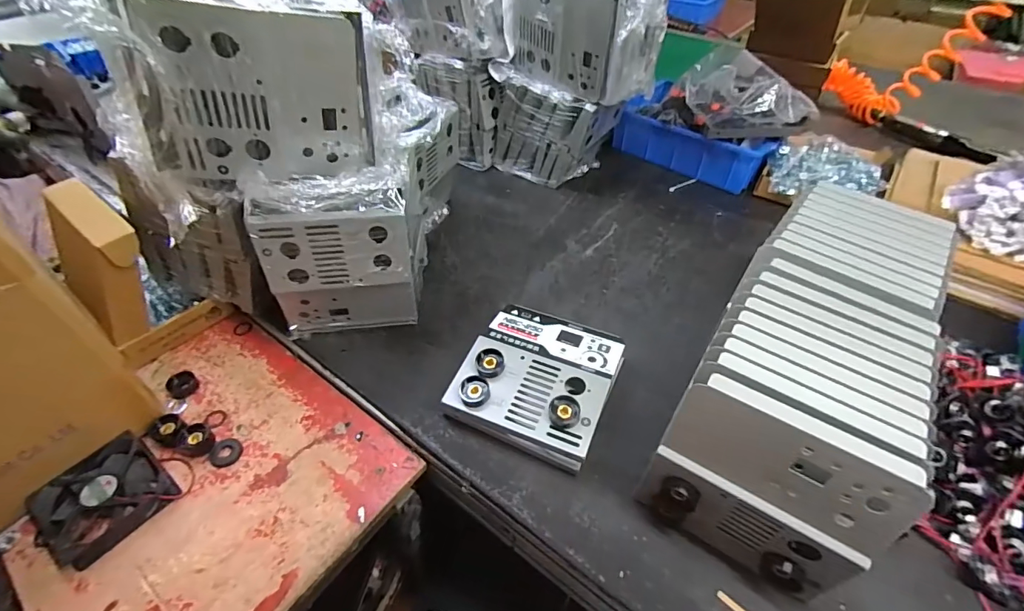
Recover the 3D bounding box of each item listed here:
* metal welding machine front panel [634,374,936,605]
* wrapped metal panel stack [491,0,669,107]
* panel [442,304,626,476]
[{"bbox_3d":[0.195,0.149,0.351,0.157,0.168,0.046,27,51,24],"label":"metal welding machine front panel"},{"bbox_3d":[0.113,-0.427,0.704,0.218,0.161,0.142,31,52,26],"label":"wrapped metal panel stack"},{"bbox_3d":[0.032,0.077,0.506,0.152,0.056,0.163,19,48,17],"label":"panel"}]

